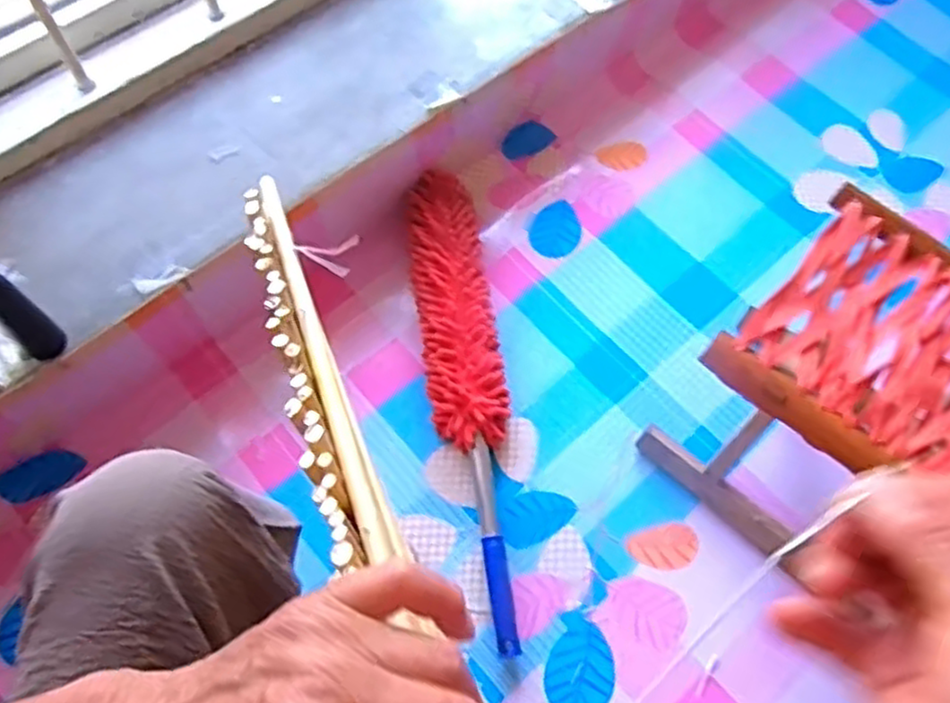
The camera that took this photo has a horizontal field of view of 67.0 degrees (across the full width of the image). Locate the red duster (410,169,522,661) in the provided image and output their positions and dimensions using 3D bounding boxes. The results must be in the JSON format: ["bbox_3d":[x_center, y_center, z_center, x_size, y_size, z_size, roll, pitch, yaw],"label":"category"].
[{"bbox_3d":[-0.010,0.043,0.807,0.094,0.119,0.548,-7,65,-1],"label":"red duster"}]

